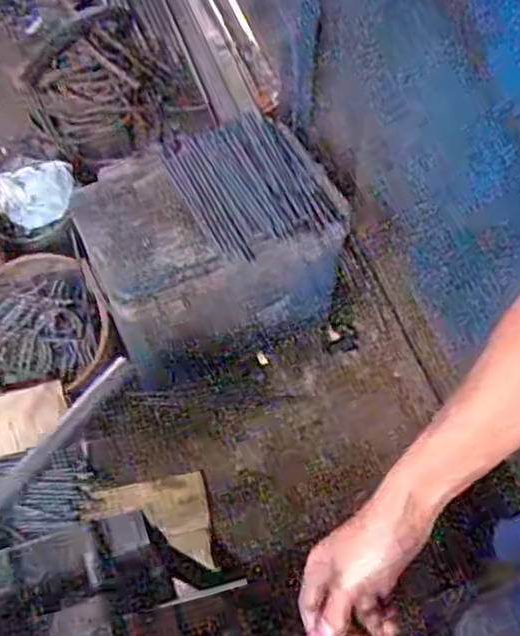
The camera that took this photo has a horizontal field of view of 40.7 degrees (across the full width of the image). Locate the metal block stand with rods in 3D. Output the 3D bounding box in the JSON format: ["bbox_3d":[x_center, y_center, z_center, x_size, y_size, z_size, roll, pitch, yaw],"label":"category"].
[{"bbox_3d":[-0.104,-0.160,1.445,0.500,0.300,0.374,-21,59,-12],"label":"metal block stand with rods"}]

